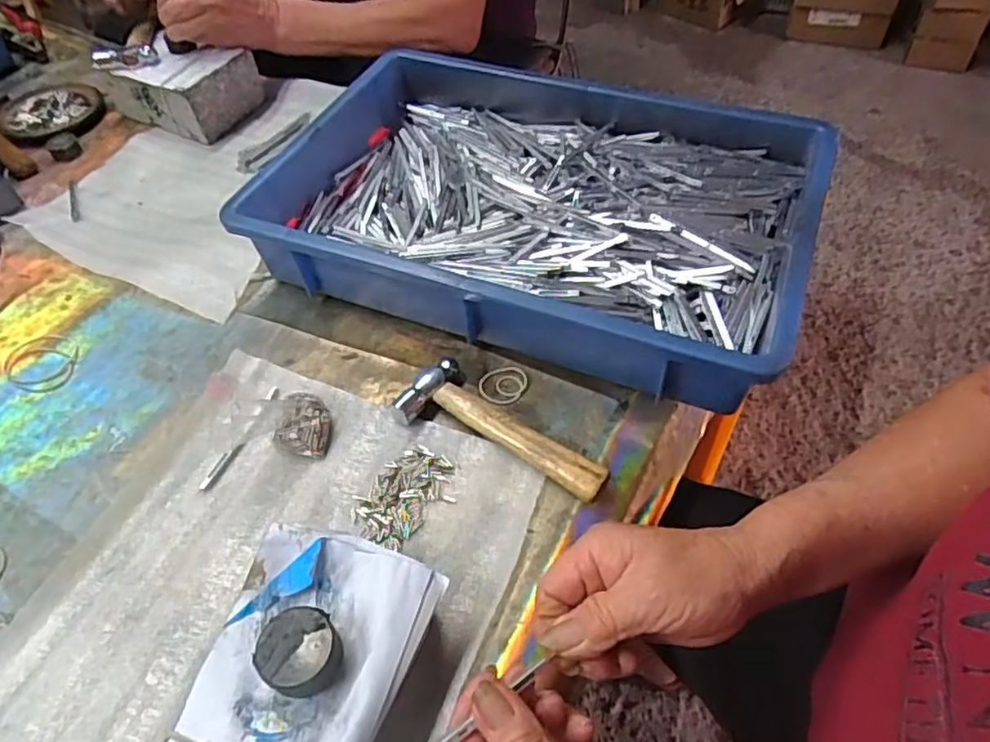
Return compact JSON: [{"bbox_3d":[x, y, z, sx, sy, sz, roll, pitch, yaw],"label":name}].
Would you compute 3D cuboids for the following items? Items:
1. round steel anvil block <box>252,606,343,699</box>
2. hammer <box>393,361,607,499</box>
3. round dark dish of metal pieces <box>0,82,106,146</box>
[{"bbox_3d":[-0.097,0.140,0.318,0.036,0.020,0.038,-2,52,2],"label":"round steel anvil block"},{"bbox_3d":[0.004,0.043,0.446,0.155,0.016,0.053,29,59,24],"label":"hammer"},{"bbox_3d":[-0.519,-0.301,0.753,0.110,0.021,0.127,-29,55,-18],"label":"round dark dish of metal pieces"}]

